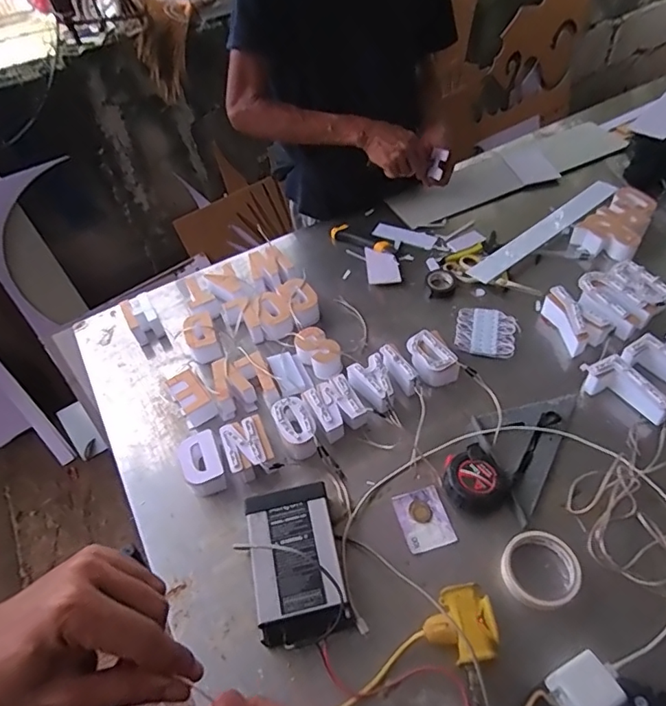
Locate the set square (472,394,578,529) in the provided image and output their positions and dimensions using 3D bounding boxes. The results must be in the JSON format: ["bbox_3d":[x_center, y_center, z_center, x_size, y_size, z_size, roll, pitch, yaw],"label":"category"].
[{"bbox_3d":[0.311,0.144,0.751,0.169,0.008,0.166,-13,51,-6],"label":"set square"}]

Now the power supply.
[{"bbox_3d":[-0.048,0.263,0.663,0.111,0.045,0.190,-12,52,-4],"label":"power supply"}]

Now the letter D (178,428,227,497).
[{"bbox_3d":[-0.194,0.162,0.761,0.058,0.038,0.085,-22,52,-13],"label":"letter D"}]

